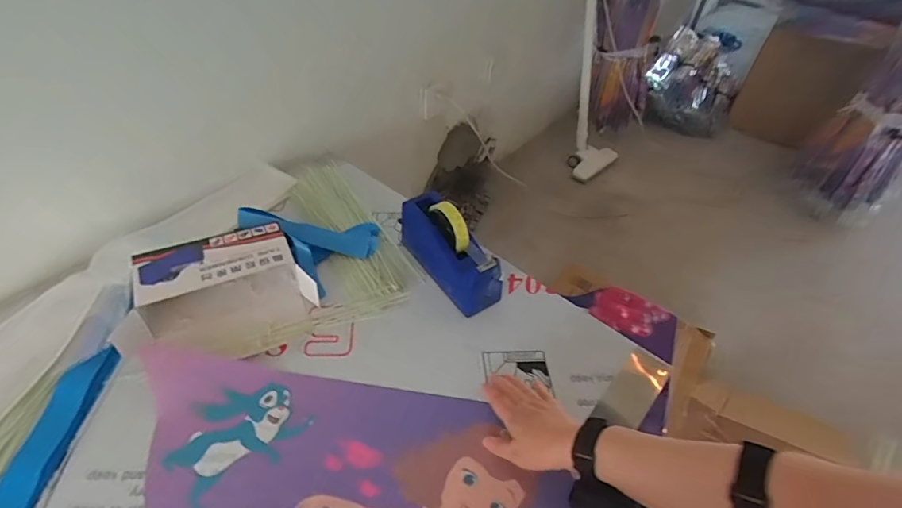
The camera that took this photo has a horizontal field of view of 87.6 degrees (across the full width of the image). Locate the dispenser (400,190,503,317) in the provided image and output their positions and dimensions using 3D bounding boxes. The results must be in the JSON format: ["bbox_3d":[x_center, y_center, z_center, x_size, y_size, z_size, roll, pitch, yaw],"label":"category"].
[{"bbox_3d":[-0.005,-0.012,0.759,0.069,0.120,0.211,-24,53,-26],"label":"dispenser"}]

